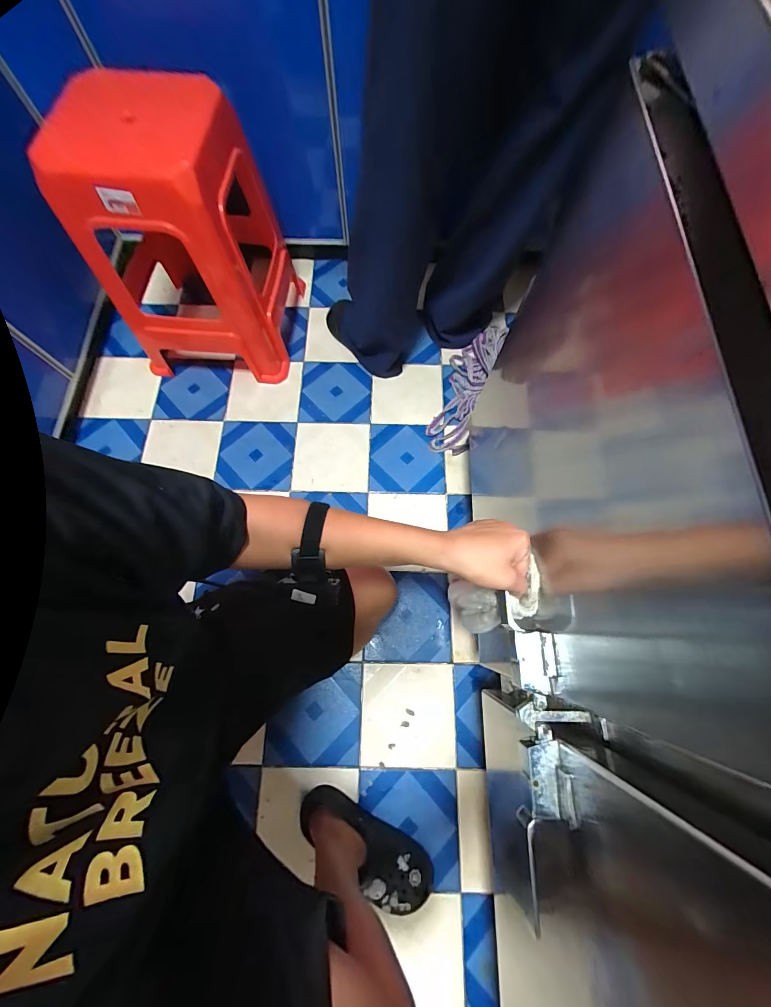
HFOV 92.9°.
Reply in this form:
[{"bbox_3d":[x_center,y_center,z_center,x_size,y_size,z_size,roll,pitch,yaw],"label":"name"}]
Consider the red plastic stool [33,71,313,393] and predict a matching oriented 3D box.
[{"bbox_3d":[-0.450,-0.606,0.873,0.353,0.490,0.371,4,73,2],"label":"red plastic stool"}]

